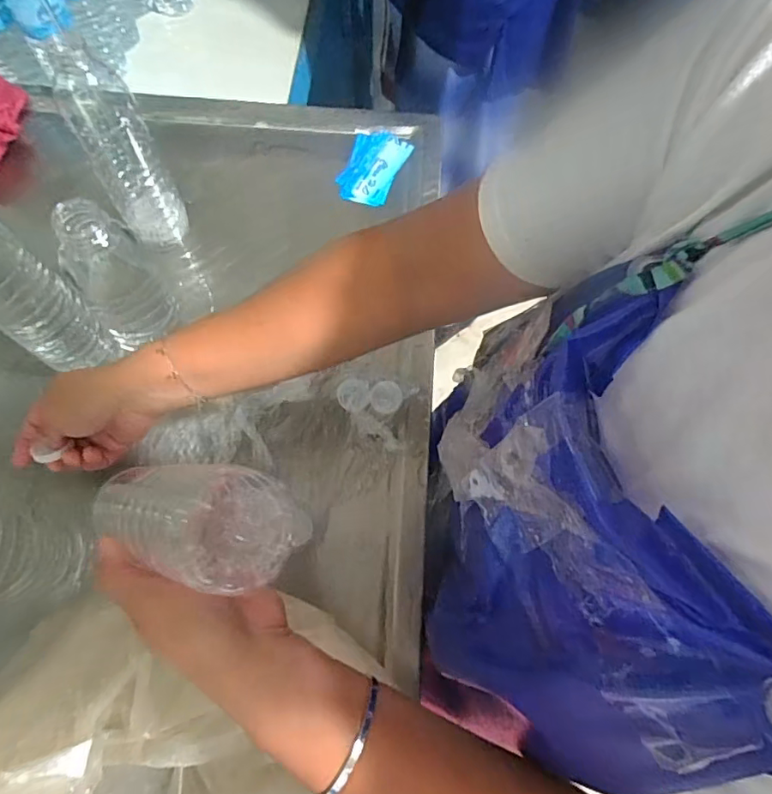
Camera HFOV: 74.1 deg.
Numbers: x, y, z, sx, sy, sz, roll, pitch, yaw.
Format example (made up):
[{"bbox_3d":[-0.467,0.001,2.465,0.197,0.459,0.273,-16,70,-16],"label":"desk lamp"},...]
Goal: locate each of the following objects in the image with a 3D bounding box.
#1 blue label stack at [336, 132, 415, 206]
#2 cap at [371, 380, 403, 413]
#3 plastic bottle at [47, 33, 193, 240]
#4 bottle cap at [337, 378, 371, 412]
[{"bbox_3d":[-0.016,-0.272,0.601,0.065,0.008,0.102,24,70,8],"label":"blue label stack"},{"bbox_3d":[0.000,0.000,0.491,0.029,0.005,0.031,1,68,-1],"label":"cap"},{"bbox_3d":[-0.241,-0.219,0.472,0.058,0.200,0.051,-29,72,-12],"label":"plastic bottle"},{"bbox_3d":[-0.031,-0.002,0.491,0.030,0.007,0.030,1,68,-1],"label":"bottle cap"}]

